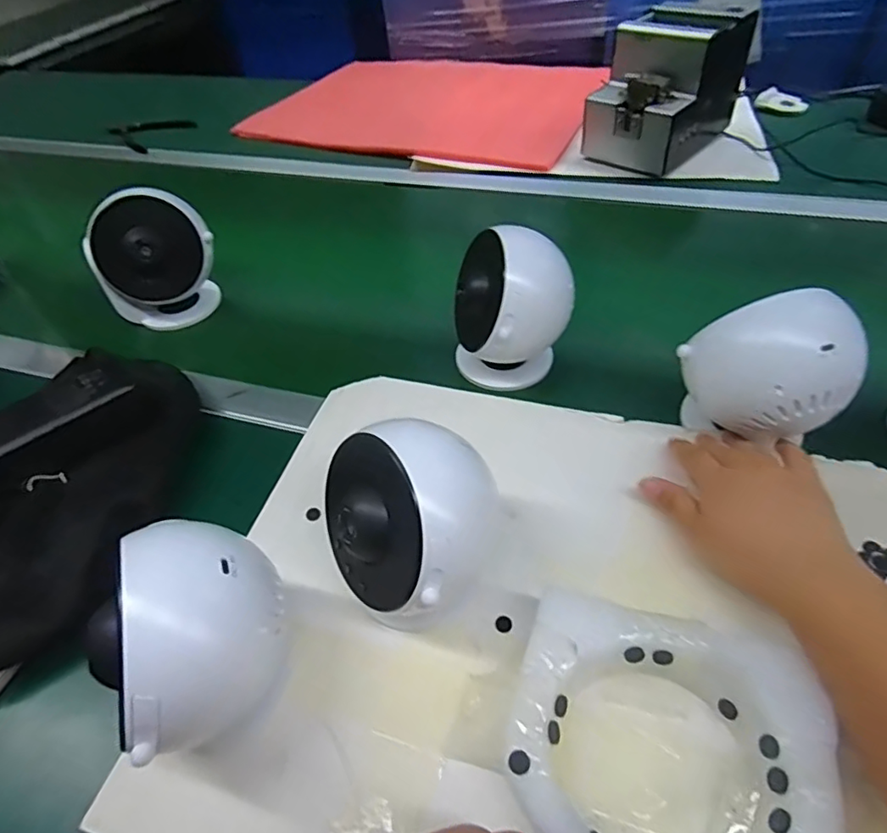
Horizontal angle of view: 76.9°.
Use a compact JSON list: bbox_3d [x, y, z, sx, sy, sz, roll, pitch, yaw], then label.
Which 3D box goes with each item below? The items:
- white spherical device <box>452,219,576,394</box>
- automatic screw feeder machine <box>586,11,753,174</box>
[{"bbox_3d":[0.057,-0.087,0.464,0.094,0.121,0.090,0,50,5],"label":"white spherical device"},{"bbox_3d":[0.296,-0.433,0.735,0.201,0.147,0.128,-37,57,-25],"label":"automatic screw feeder machine"}]

